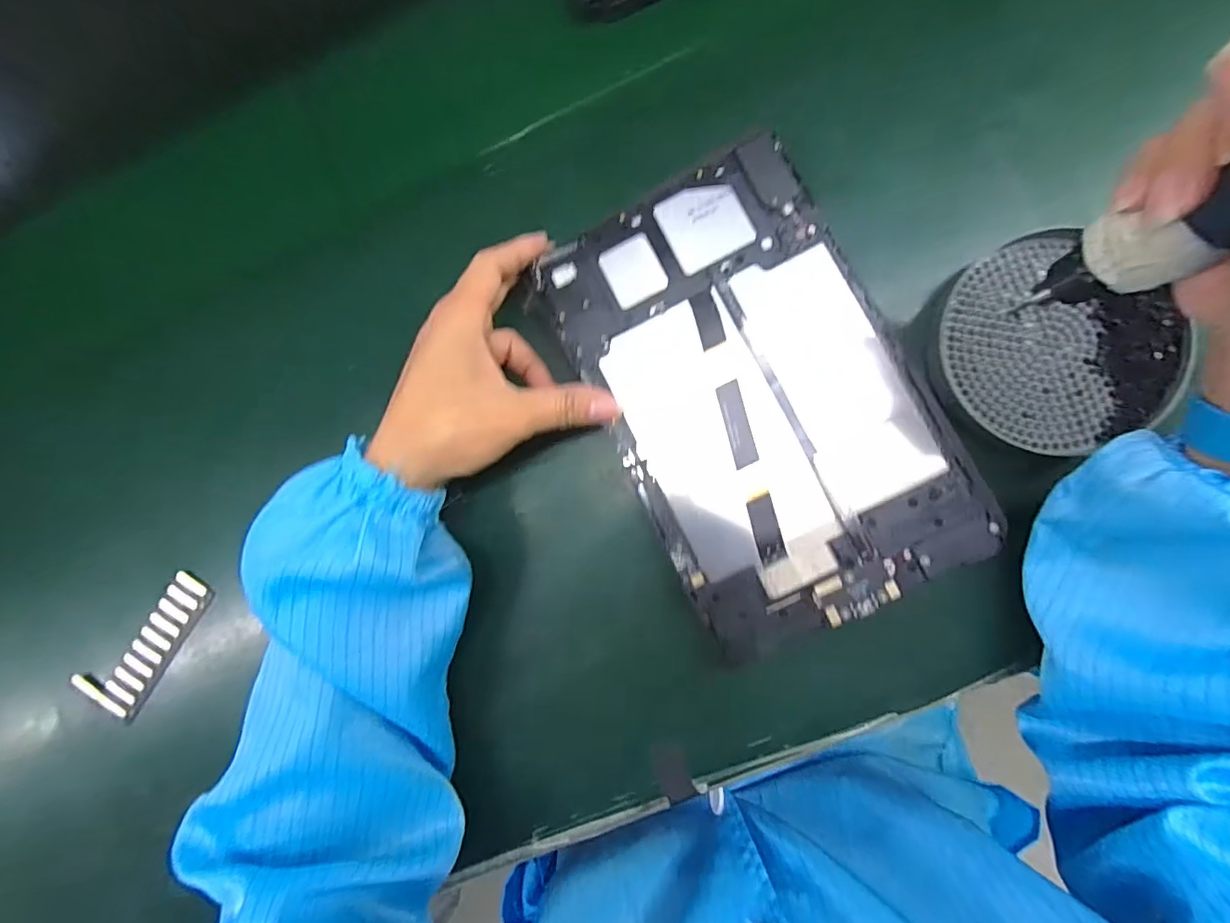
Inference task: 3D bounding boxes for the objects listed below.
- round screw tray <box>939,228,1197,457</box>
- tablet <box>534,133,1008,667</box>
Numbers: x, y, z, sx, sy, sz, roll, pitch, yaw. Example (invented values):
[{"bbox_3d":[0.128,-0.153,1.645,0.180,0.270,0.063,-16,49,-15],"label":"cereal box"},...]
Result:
[{"bbox_3d":[0.224,-0.058,0.272,0.108,0.018,0.096,36,91,8],"label":"round screw tray"},{"bbox_3d":[0.071,-0.034,0.269,0.146,0.010,0.233,-27,86,6],"label":"tablet"}]

